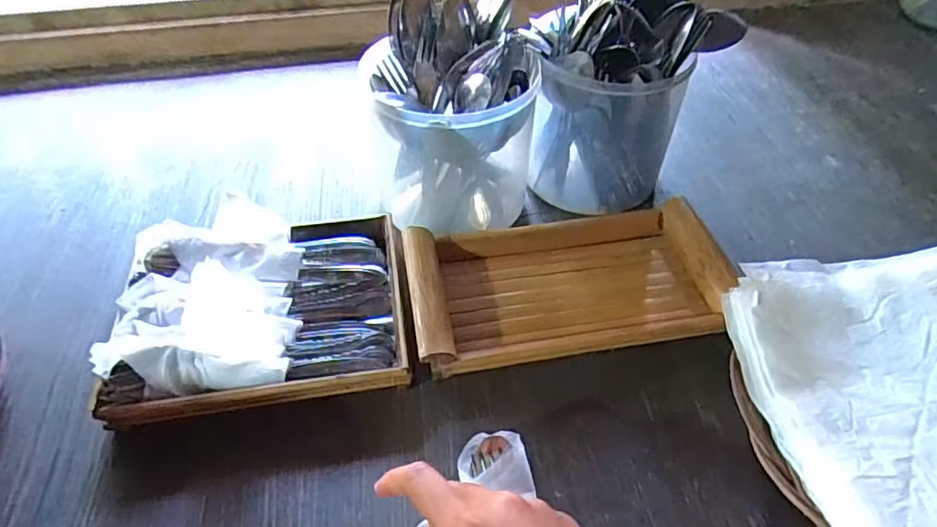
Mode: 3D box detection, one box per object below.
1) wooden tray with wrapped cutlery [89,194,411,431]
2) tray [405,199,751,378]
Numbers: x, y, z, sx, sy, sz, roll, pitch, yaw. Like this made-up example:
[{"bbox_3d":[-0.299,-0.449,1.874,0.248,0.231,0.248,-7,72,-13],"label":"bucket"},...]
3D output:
[{"bbox_3d":[-0.148,0.029,0.426,0.198,0.059,0.162,-7,47,-6],"label":"wooden tray with wrapped cutlery"},{"bbox_3d":[0.077,0.012,0.454,0.243,0.042,0.131,-8,47,-7],"label":"tray"}]

